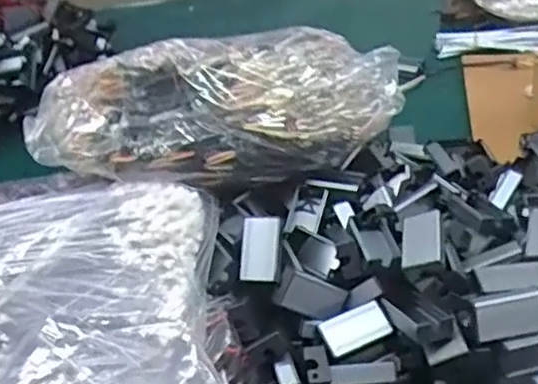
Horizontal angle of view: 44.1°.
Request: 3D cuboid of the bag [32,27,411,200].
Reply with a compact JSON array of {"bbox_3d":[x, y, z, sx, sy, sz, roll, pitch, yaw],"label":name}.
[{"bbox_3d":[-0.050,-0.080,0.612,0.324,0.091,0.169,-20,41,-14],"label":"bag"}]

